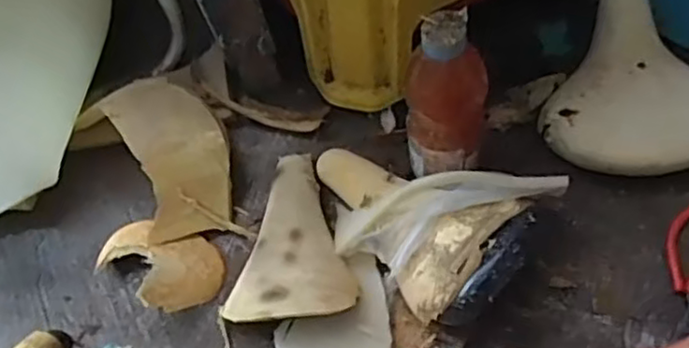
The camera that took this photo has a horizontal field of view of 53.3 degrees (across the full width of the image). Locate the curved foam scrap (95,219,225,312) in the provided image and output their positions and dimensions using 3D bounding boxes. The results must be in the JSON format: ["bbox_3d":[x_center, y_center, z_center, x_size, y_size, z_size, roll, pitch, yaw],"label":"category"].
[{"bbox_3d":[-0.179,0.084,0.665,0.123,0.049,0.084,27,67,18],"label":"curved foam scrap"}]

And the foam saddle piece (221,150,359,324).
[{"bbox_3d":[-0.034,0.063,0.642,0.110,0.034,0.174,13,65,12],"label":"foam saddle piece"}]

